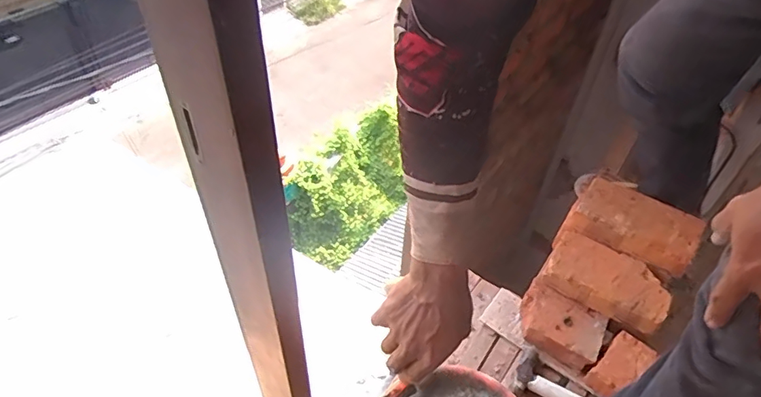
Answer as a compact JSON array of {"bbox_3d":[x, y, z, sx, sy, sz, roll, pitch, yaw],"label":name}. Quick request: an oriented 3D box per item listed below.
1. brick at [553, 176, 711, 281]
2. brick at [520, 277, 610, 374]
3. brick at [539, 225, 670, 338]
[{"bbox_3d":[0.445,0.052,0.882,0.207,0.070,0.127,28,50,22],"label":"brick"},{"bbox_3d":[0.306,0.220,0.848,0.137,0.052,0.098,26,50,21],"label":"brick"},{"bbox_3d":[0.391,0.142,0.856,0.199,0.052,0.111,26,50,21],"label":"brick"}]

